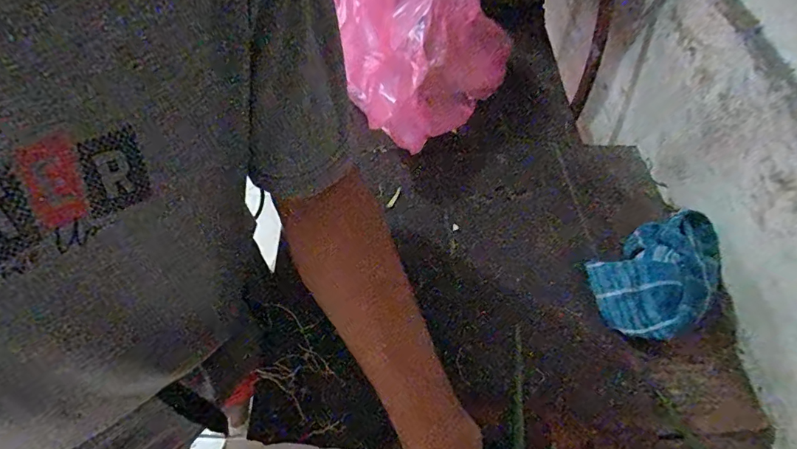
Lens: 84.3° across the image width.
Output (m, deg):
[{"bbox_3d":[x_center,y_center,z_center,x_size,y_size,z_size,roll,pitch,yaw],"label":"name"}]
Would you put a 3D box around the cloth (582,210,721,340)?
[{"bbox_3d":[0.284,0.047,0.466,0.170,0.039,0.100,-26,65,-24],"label":"cloth"}]

